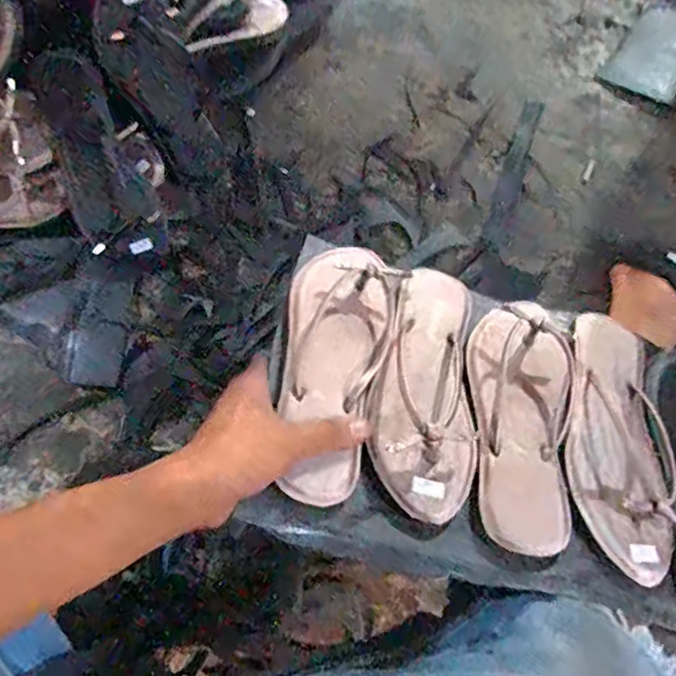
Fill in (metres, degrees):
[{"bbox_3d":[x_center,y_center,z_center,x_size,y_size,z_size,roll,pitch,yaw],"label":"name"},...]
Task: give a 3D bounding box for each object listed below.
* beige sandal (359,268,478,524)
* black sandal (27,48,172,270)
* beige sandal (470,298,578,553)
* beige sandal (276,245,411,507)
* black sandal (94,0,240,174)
[{"bbox_3d":[0.074,0.025,0.470,0.090,0.052,0.236,9,54,3],"label":"beige sandal"},{"bbox_3d":[-0.279,-0.198,0.667,0.088,0.034,0.244,-21,107,-7],"label":"black sandal"},{"bbox_3d":[0.156,0.056,0.466,0.092,0.043,0.221,8,59,3],"label":"beige sandal"},{"bbox_3d":[-0.002,0.014,0.459,0.087,0.037,0.231,10,60,3],"label":"beige sandal"},{"bbox_3d":[-0.201,-0.298,0.667,0.089,0.220,0.032,-38,35,-12],"label":"black sandal"}]

